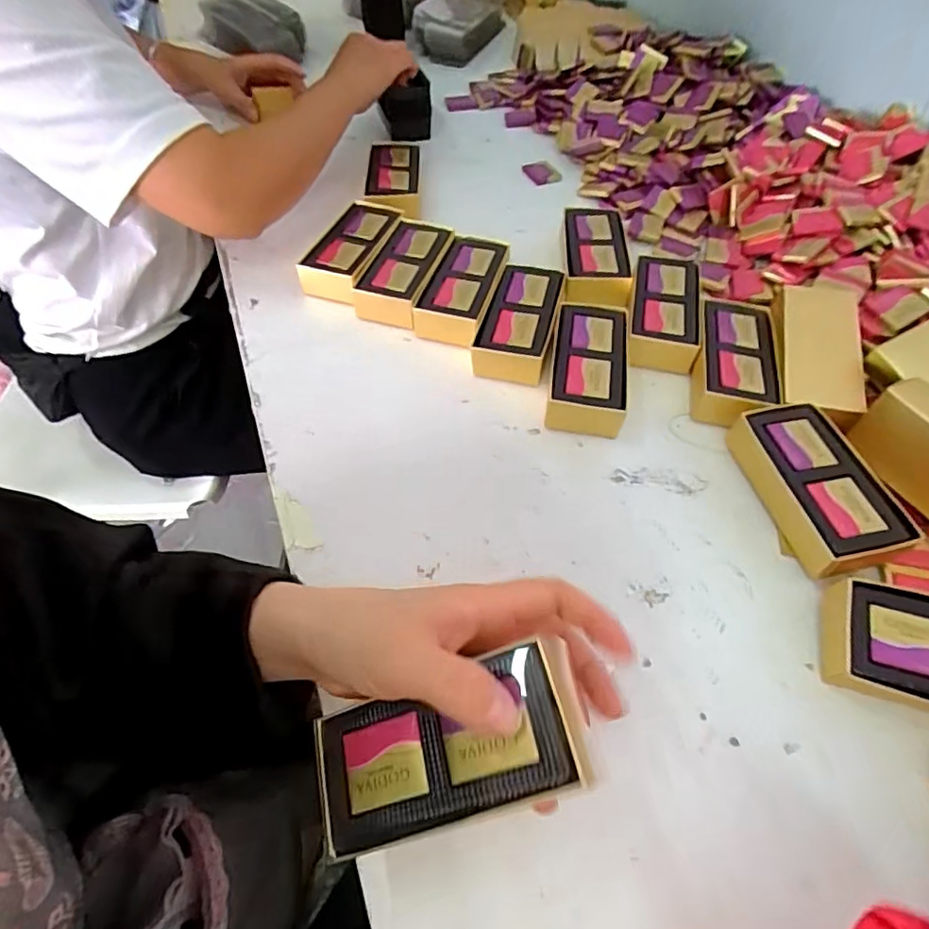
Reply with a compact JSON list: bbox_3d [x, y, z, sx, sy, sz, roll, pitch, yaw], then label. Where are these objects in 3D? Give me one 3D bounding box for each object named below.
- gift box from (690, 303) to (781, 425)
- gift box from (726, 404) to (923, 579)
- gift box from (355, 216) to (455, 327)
[{"bbox_3d":[0.212,-0.083,0.445,0.058,0.028,0.127,13,55,10],"label":"gift box"},{"bbox_3d":[0.228,0.015,0.372,0.064,0.031,0.114,-8,54,-6],"label":"gift box"},{"bbox_3d":[-0.050,-0.173,0.517,0.060,0.035,0.114,16,55,12],"label":"gift box"}]

